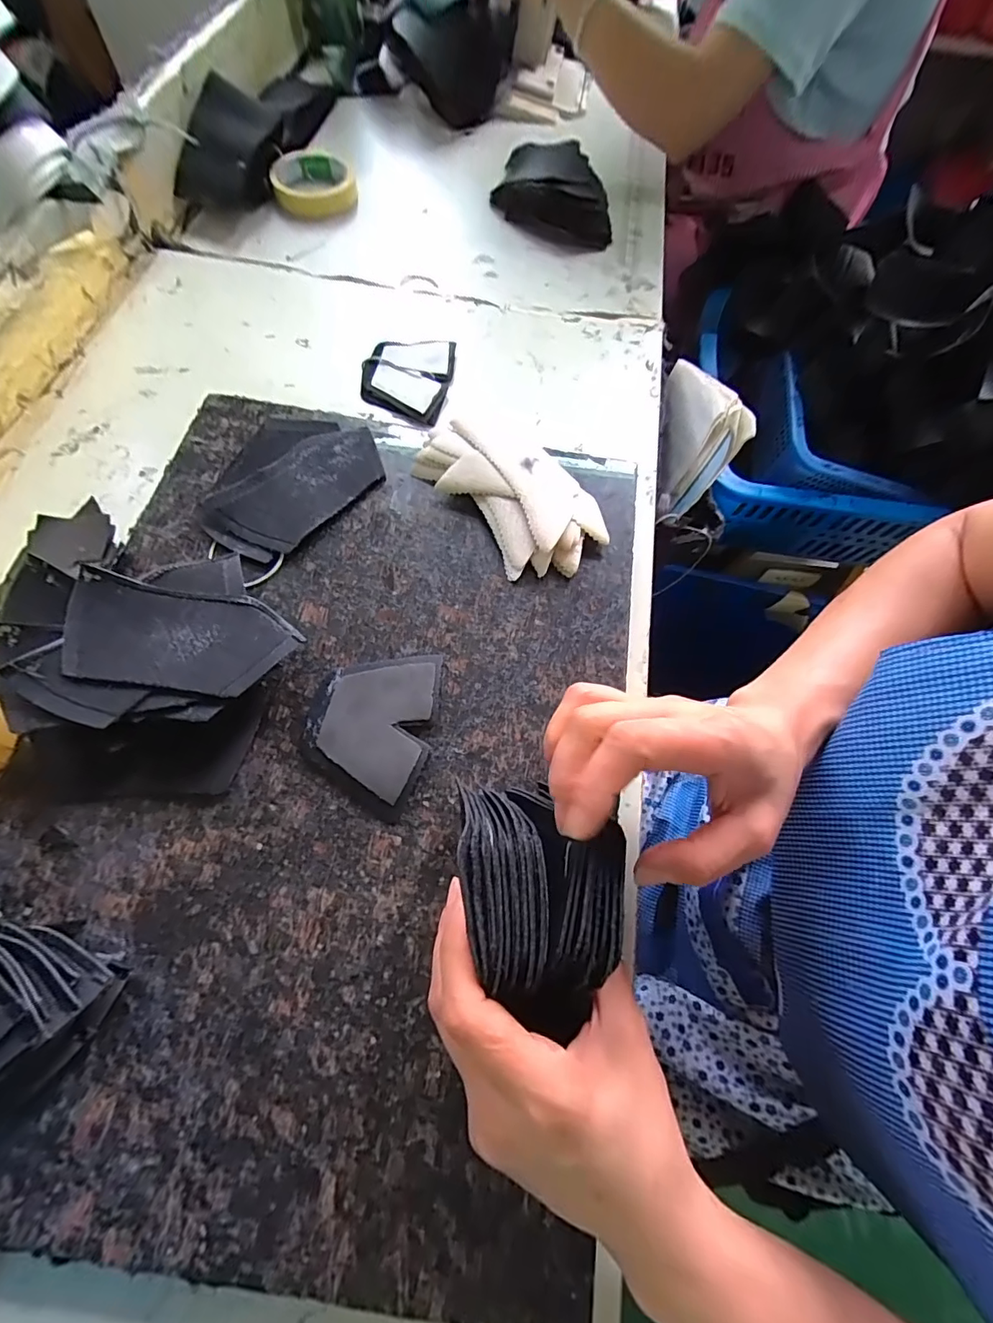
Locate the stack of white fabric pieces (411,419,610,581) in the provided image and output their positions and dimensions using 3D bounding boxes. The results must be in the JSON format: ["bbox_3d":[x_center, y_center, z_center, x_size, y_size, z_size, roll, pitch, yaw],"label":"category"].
[{"bbox_3d":[0.015,-0.129,0.372,0.089,0.027,0.146,-35,73,-16],"label":"stack of white fabric pieces"}]

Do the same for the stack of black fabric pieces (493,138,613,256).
[{"bbox_3d":[0.063,-0.543,0.557,0.127,0.047,0.166,3,66,0],"label":"stack of black fabric pieces"}]

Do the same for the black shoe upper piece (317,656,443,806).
[{"bbox_3d":[-0.072,0.035,0.305,0.062,0.011,0.090,12,67,2],"label":"black shoe upper piece"}]

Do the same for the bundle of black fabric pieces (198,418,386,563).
[{"bbox_3d":[-0.154,-0.135,0.370,0.093,0.020,0.134,38,70,12],"label":"bundle of black fabric pieces"}]

